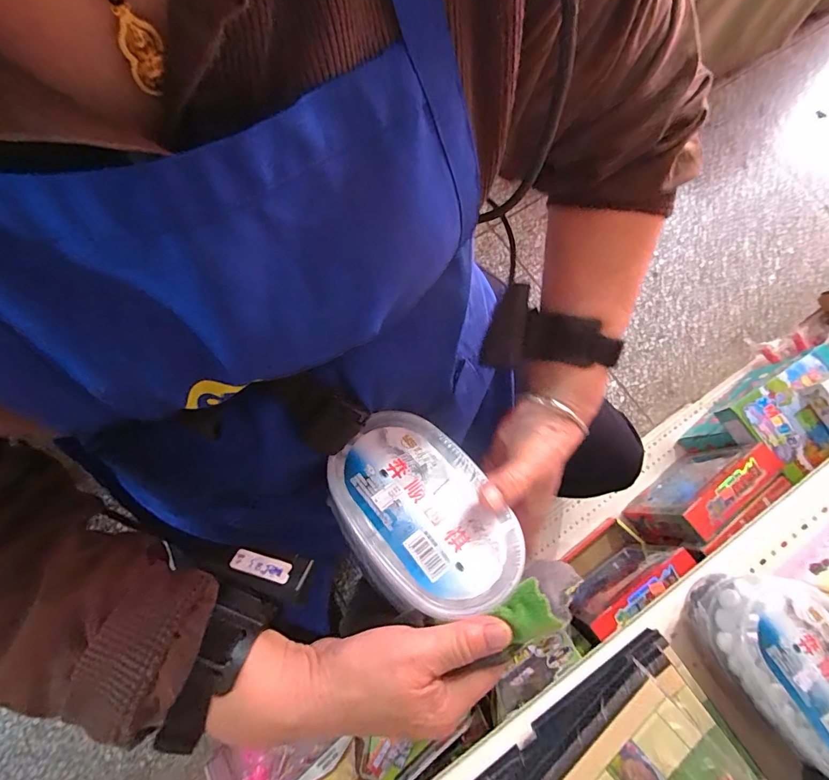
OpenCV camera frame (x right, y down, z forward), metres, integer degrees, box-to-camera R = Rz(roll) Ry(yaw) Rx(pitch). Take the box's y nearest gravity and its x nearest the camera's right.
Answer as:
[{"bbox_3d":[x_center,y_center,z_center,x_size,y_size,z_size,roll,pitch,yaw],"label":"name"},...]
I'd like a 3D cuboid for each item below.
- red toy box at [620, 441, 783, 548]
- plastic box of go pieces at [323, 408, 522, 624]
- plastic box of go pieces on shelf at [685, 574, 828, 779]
[{"bbox_3d":[0.504,0.184,0.765,0.214,0.188,0.067,-40,80,-10],"label":"red toy box"},{"bbox_3d":[0.004,0.091,0.303,0.141,0.048,0.099,40,61,19],"label":"plastic box of go pieces"},{"bbox_3d":[0.324,0.239,0.362,0.101,0.075,0.164,-36,79,-9],"label":"plastic box of go pieces on shelf"}]

